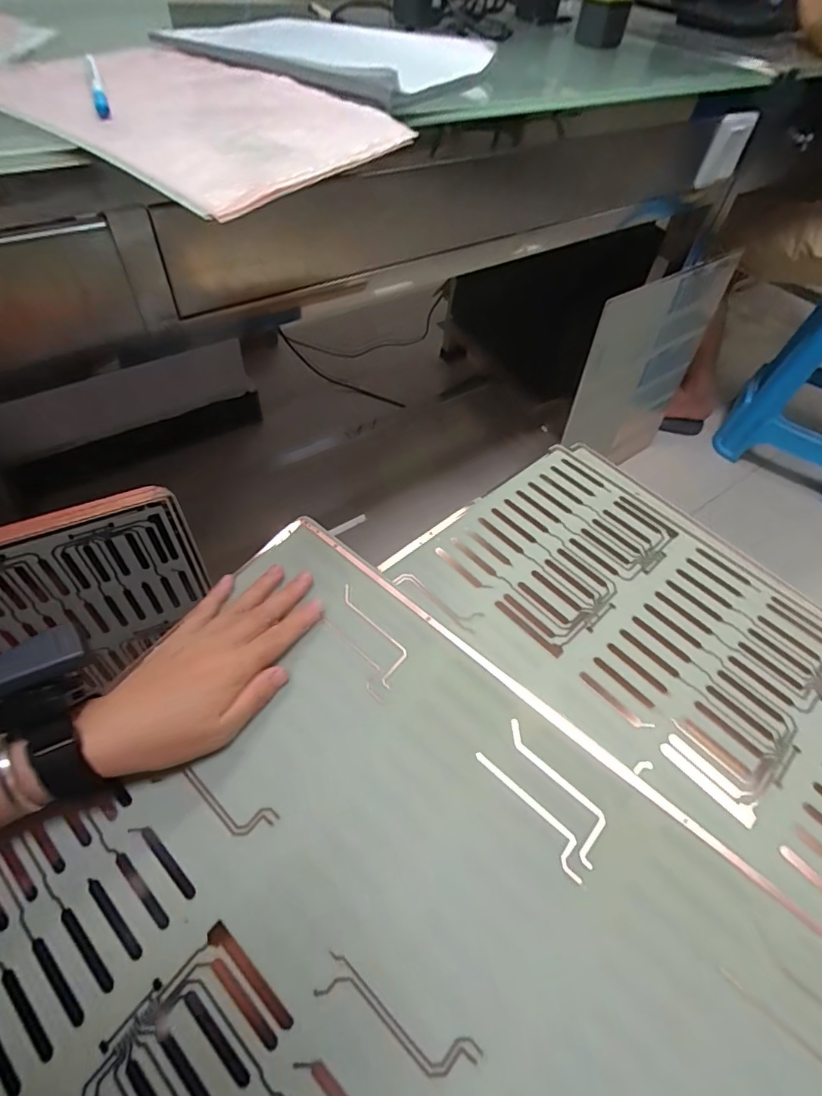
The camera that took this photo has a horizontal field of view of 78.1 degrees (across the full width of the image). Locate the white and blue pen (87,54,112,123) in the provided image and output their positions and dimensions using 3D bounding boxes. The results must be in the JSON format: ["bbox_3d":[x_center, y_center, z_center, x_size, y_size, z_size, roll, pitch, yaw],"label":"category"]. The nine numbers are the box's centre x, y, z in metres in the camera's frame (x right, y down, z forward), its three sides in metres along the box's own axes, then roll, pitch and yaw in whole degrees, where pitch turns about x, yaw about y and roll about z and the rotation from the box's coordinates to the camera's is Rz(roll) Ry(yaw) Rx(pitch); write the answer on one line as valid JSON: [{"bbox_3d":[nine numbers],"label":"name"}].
[{"bbox_3d":[-0.247,-0.361,0.396,0.011,0.016,0.142,-18,56,-18],"label":"white and blue pen"}]

